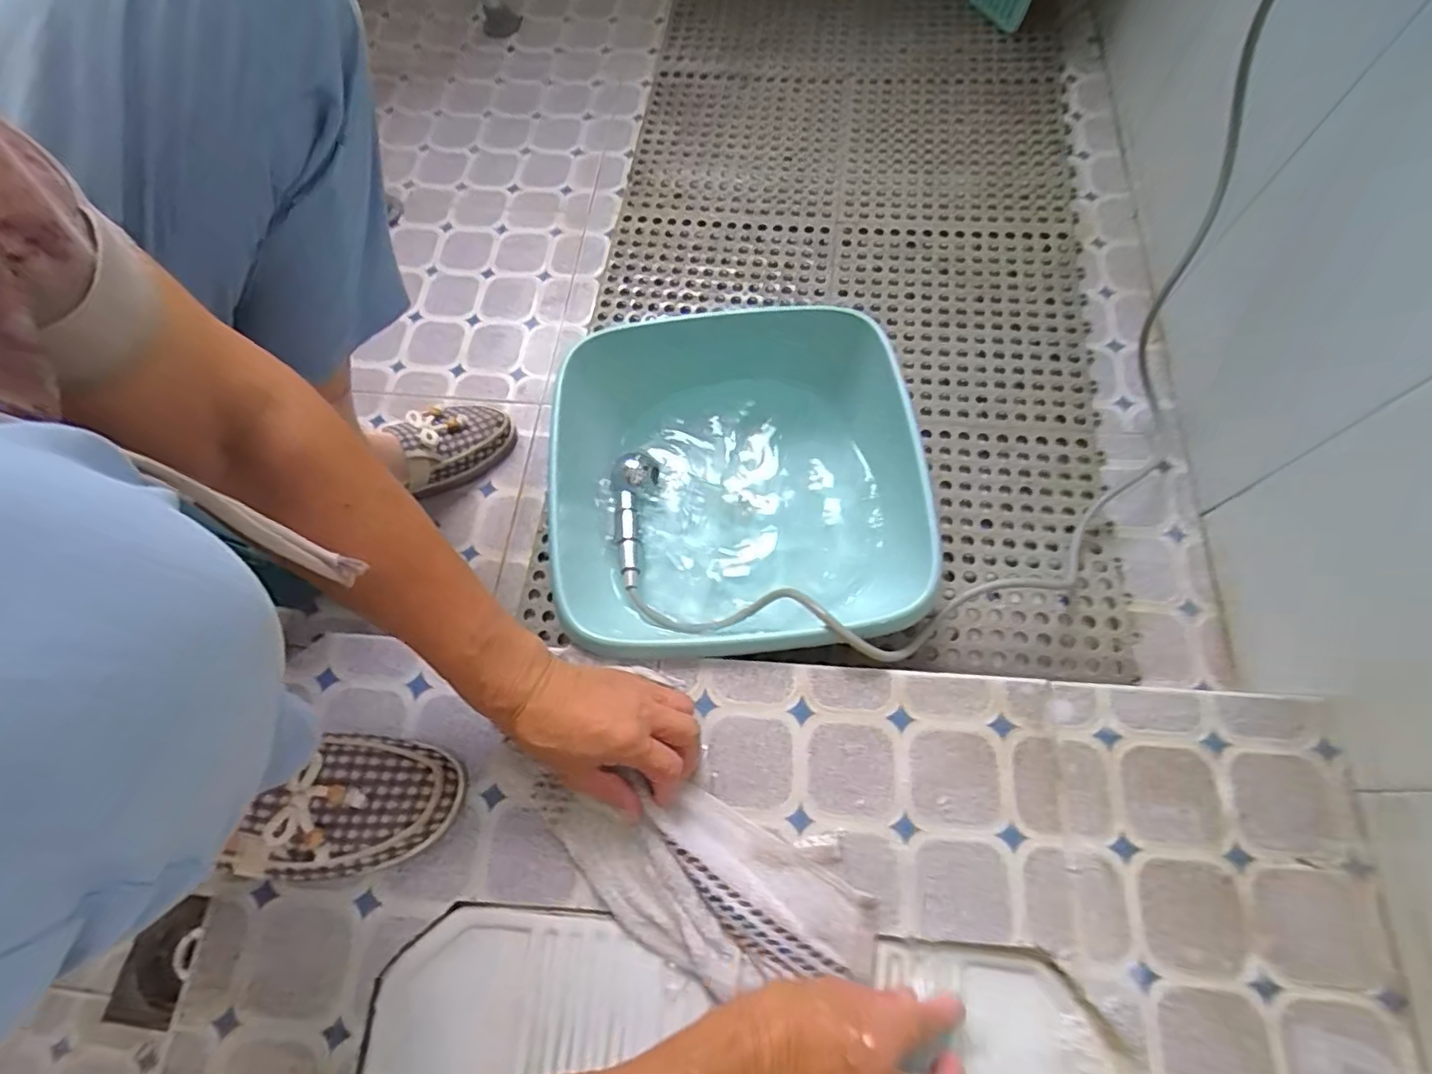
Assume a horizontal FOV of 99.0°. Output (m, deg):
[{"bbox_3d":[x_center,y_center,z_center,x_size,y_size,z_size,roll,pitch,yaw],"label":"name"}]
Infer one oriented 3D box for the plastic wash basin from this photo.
[{"bbox_3d":[0.016,-0.049,0.591,0.305,0.141,0.328,-1,68,2],"label":"plastic wash basin"}]

